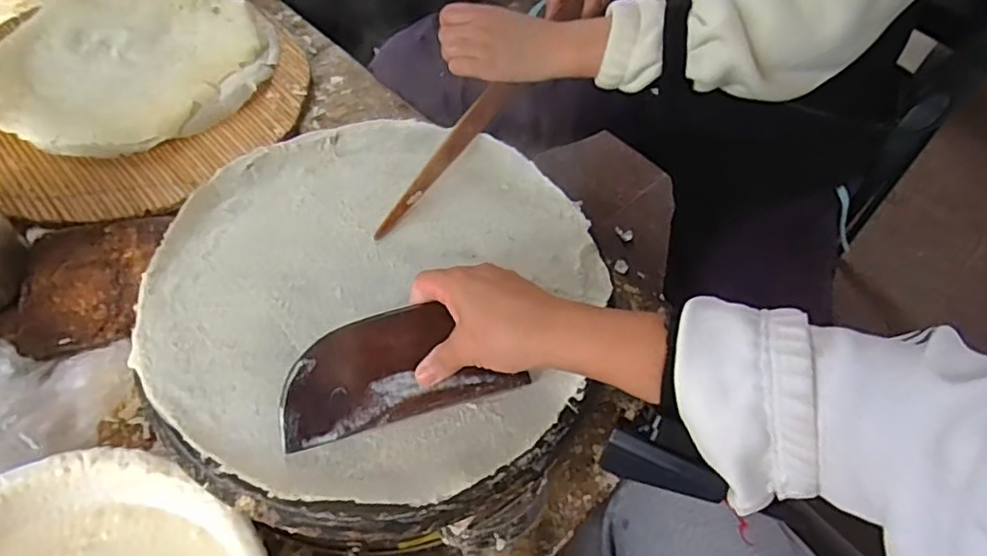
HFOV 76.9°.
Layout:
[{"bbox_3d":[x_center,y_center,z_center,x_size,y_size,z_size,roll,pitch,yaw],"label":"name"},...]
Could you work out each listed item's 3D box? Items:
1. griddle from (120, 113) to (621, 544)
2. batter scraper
[{"bbox_3d":[-0.095,0.017,0.513,0.347,0.048,0.357,2,55,-4],"label":"griddle"},{"bbox_3d":[-0.068,0.062,0.434,0.160,0.009,0.075,-15,95,-11],"label":"batter scraper"}]

